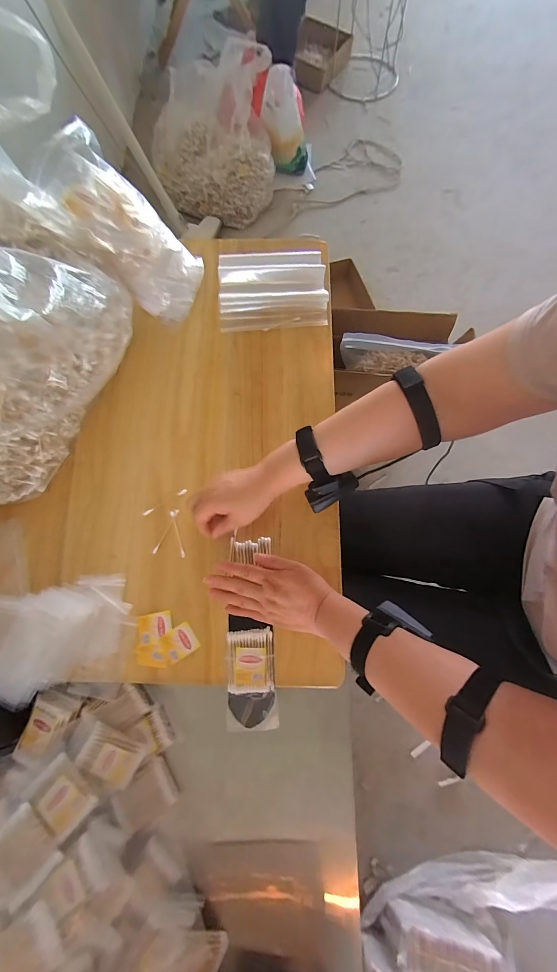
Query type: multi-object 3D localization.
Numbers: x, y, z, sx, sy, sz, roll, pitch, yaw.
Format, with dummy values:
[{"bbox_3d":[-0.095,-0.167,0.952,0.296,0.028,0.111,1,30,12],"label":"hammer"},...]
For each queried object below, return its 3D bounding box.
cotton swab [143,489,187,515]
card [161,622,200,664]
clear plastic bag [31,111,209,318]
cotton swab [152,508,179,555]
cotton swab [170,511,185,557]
[{"bbox_3d":[-0.173,0.025,0.510,0.074,0.006,0.008,-30,76,-9],"label":"cotton swab"},{"bbox_3d":[-0.135,0.214,0.456,0.043,0.004,0.037,-33,75,-15],"label":"card"},{"bbox_3d":[-0.237,-0.404,0.534,0.178,0.185,0.139,13,74,4],"label":"clear plastic bag"},{"bbox_3d":[-0.168,0.068,0.499,0.006,0.004,0.071,25,75,7],"label":"cotton swab"},{"bbox_3d":[-0.150,0.071,0.496,0.008,0.004,0.072,-17,74,-5],"label":"cotton swab"}]

